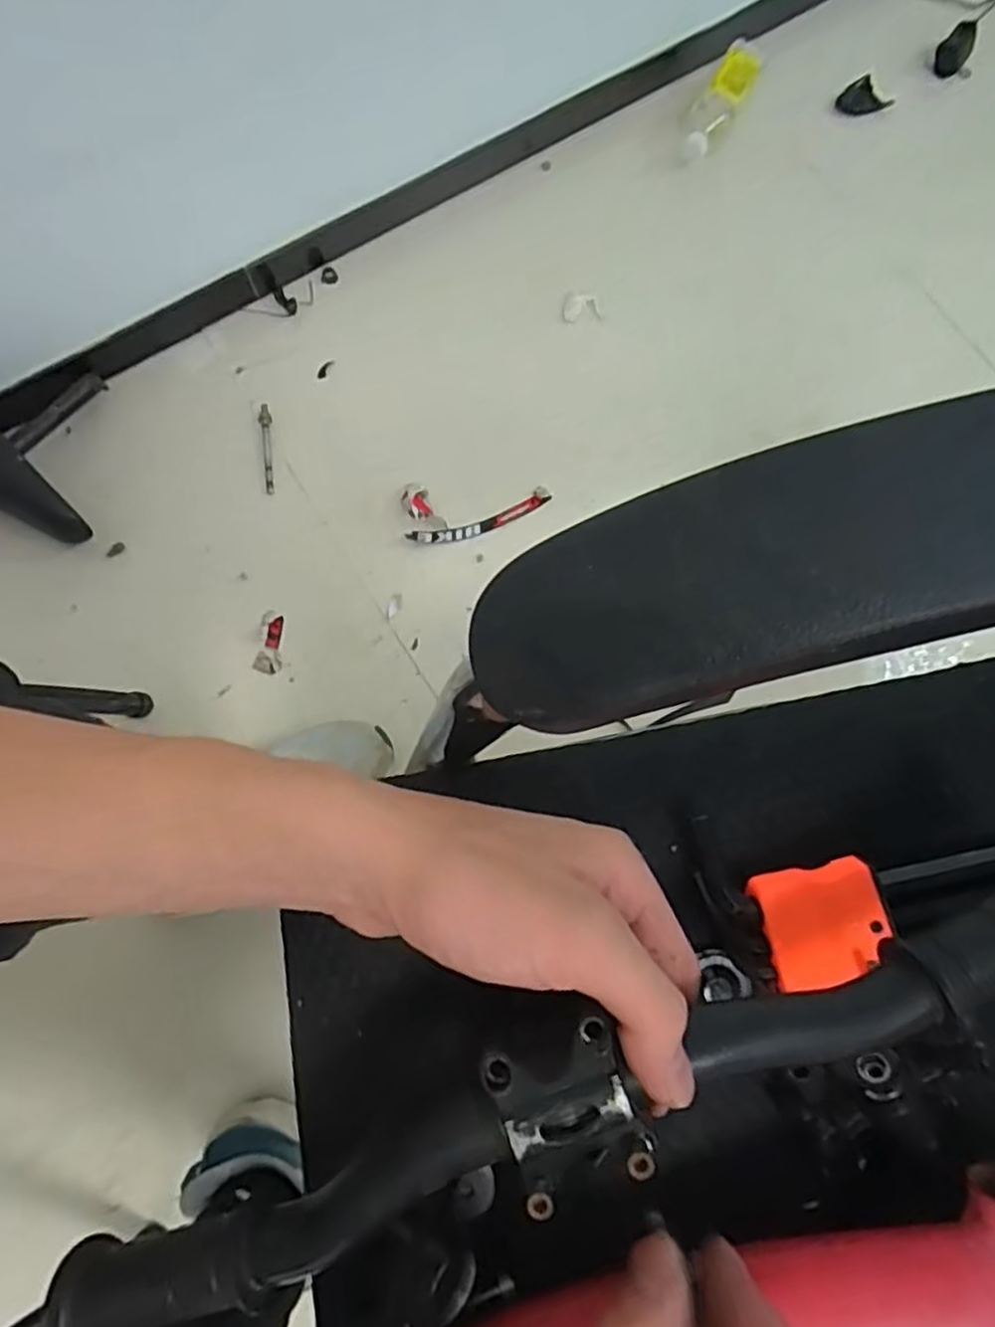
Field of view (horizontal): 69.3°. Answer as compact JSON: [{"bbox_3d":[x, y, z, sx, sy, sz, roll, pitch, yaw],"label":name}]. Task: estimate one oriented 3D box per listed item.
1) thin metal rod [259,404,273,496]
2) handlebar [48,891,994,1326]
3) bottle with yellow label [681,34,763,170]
[{"bbox_3d":[-0.269,-0.251,0.838,0.015,0.010,0.110,-8,76,-2],"label":"thin metal rod"},{"bbox_3d":[0.015,0.150,0.234,0.388,0.055,0.044,-23,77,2],"label":"handlebar"},{"bbox_3d":[0.293,-0.738,0.944,0.062,0.043,0.205,33,80,7],"label":"bottle with yellow label"}]

